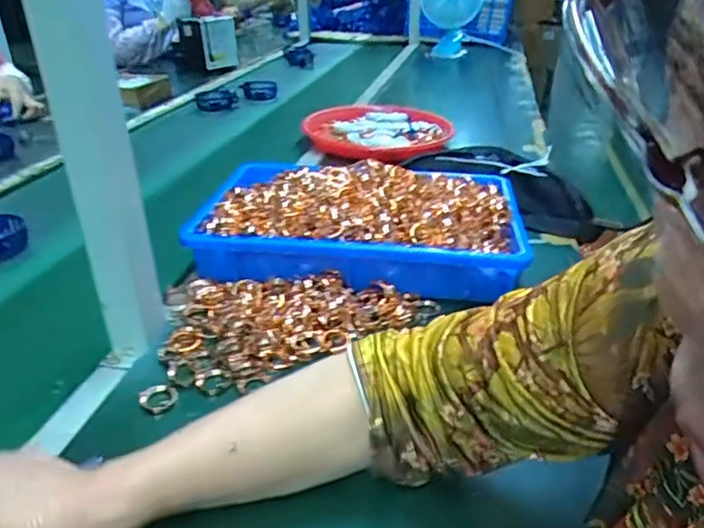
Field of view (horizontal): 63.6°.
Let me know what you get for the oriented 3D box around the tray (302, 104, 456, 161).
[{"bbox_3d":[0.053,-0.268,1.132,0.279,0.031,0.279,0,29,0],"label":"tray"}]

